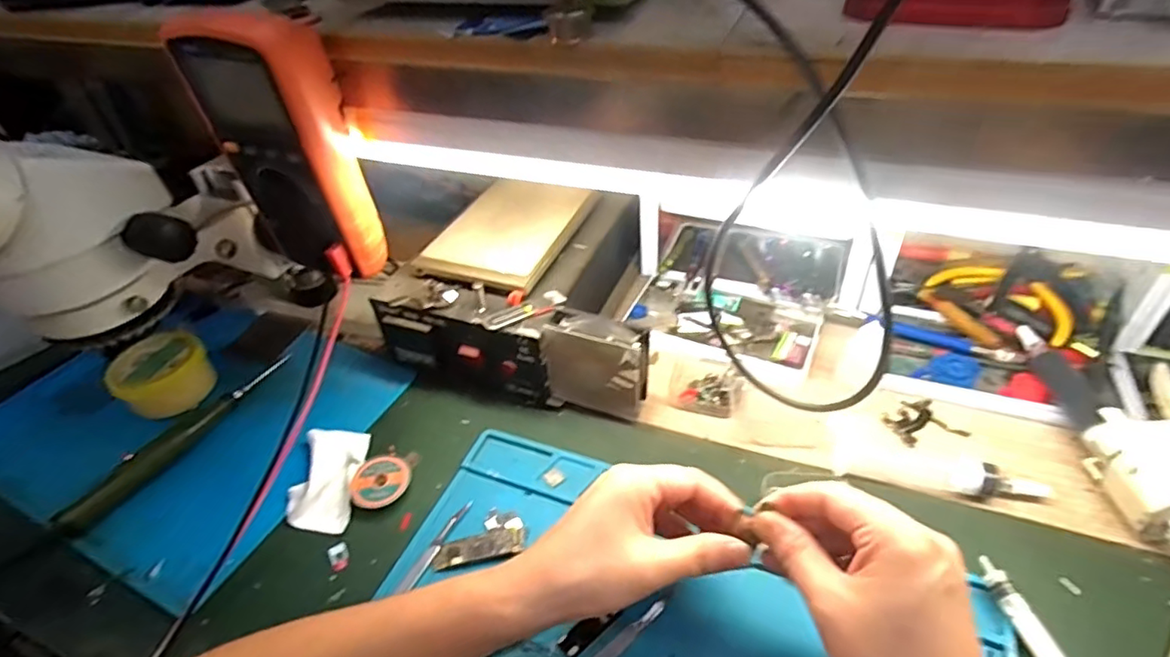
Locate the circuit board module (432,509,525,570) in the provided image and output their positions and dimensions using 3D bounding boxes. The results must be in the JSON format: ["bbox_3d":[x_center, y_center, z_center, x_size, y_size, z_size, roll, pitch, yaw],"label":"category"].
[{"bbox_3d":[-0.075,0.148,0.411,0.062,0.004,0.033,-12,42,-6],"label":"circuit board module"}]

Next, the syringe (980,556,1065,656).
[{"bbox_3d":[0.260,0.178,0.332,0.015,0.016,0.092,-13,42,-7],"label":"syringe"}]

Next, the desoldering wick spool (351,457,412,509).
[{"bbox_3d":[-0.160,0.121,0.452,0.041,0.013,0.044,-4,42,3],"label":"desoldering wick spool"}]

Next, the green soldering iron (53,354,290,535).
[{"bbox_3d":[-0.346,0.090,0.499,0.024,0.026,0.197,16,46,23],"label":"green soldering iron"}]

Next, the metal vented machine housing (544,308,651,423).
[{"bbox_3d":[0.011,0.032,0.477,0.078,0.085,0.032,12,45,20],"label":"metal vented machine housing"}]

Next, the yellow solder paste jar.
[{"bbox_3d":[-0.390,0.042,0.535,0.071,0.045,0.072,-4,42,3],"label":"yellow solder paste jar"}]

